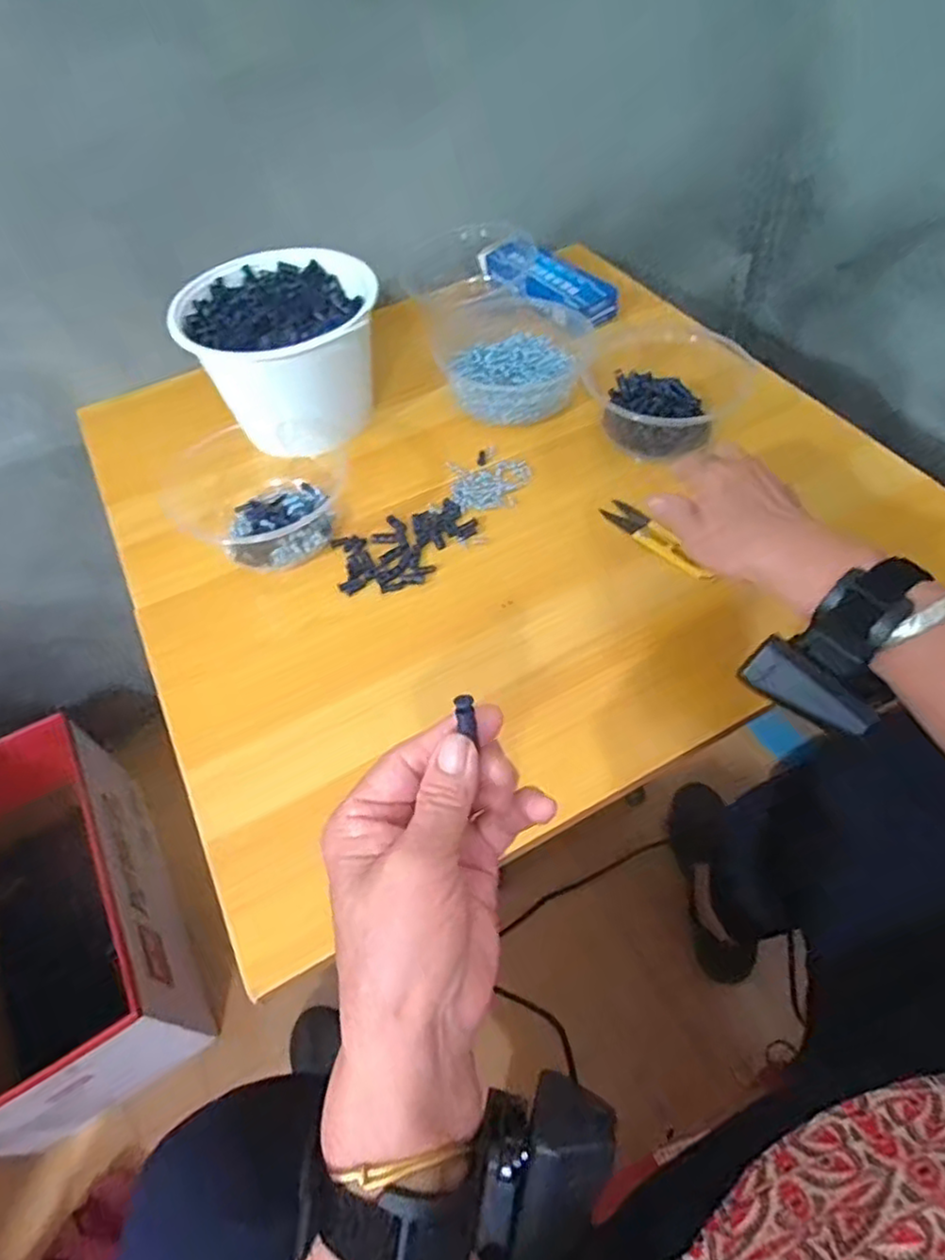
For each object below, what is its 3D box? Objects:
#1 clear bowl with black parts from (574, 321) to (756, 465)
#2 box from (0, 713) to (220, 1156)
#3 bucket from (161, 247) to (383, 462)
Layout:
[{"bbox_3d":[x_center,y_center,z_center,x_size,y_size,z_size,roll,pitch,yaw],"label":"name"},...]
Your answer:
[{"bbox_3d":[0.174,-0.217,0.584,0.129,0.052,0.141,-10,53,-3],"label":"clear bowl with black parts"},{"bbox_3d":[-0.485,0.325,0.770,0.220,0.229,0.409,-24,55,-14],"label":"box"},{"bbox_3d":[-0.163,-0.245,0.596,0.162,0.114,0.140,-19,54,-10],"label":"bucket"}]

